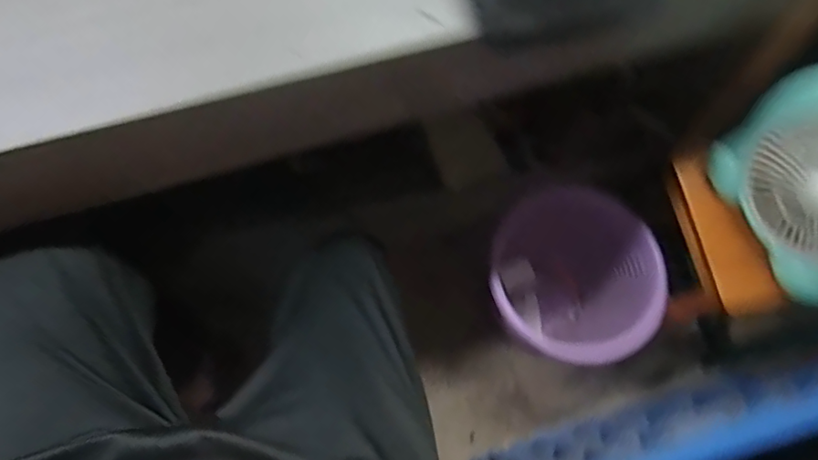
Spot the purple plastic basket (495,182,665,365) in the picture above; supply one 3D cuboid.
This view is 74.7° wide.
[{"bbox_3d":[0.276,0.095,0.990,0.268,0.300,0.307,8,71,2],"label":"purple plastic basket"}]

